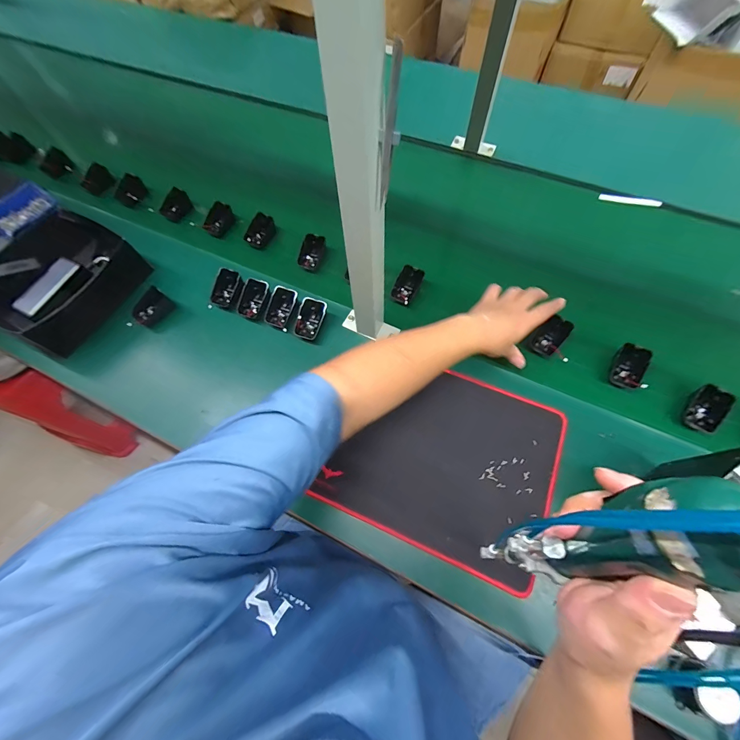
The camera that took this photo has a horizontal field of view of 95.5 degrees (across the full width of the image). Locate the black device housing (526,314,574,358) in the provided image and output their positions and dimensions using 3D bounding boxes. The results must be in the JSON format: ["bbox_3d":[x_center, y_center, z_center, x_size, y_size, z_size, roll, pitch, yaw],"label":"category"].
[{"bbox_3d":[0.302,-0.056,0.564,0.045,0.036,0.066,41,74,17],"label":"black device housing"}]

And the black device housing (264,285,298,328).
[{"bbox_3d":[-0.165,-0.117,0.627,0.046,0.024,0.071,23,91,0],"label":"black device housing"}]

